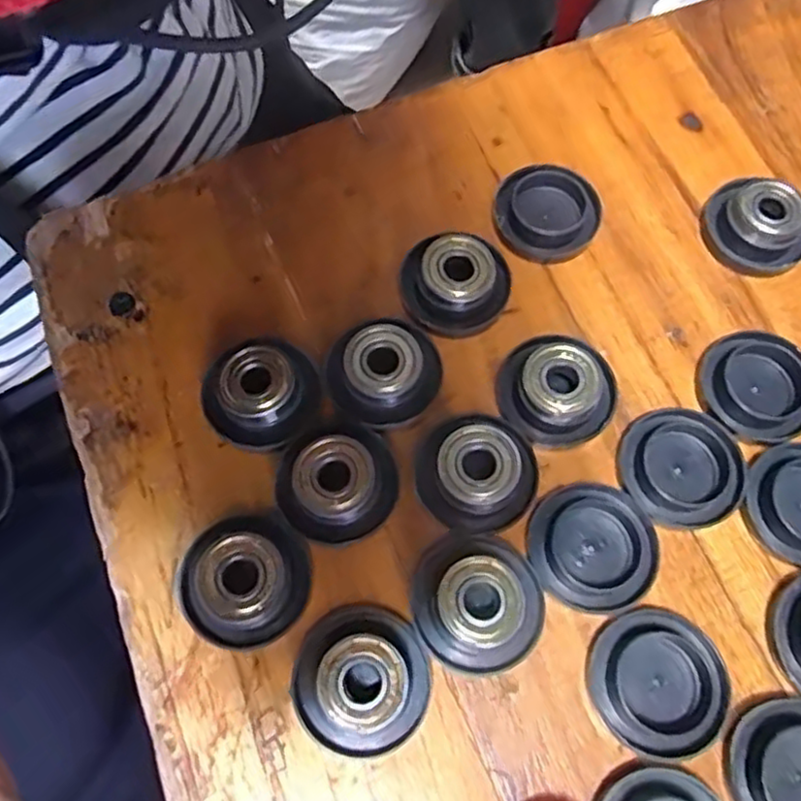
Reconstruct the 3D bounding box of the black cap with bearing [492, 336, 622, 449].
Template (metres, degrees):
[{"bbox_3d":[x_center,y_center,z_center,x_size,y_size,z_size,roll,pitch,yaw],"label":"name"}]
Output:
[{"bbox_3d":[0.044,-0.002,0.190,0.031,0.014,0.027,3,69,2],"label":"black cap with bearing"}]

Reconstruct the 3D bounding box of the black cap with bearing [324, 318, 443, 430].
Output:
[{"bbox_3d":[-0.005,-0.007,0.190,0.031,0.016,0.027,11,69,5],"label":"black cap with bearing"}]

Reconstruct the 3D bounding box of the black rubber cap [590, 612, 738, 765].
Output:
[{"bbox_3d":[0.063,0.069,0.168,0.030,0.005,0.033,0,68,0],"label":"black rubber cap"}]

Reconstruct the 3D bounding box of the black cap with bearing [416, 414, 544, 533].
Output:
[{"bbox_3d":[0.020,0.020,0.179,0.029,0.016,0.027,0,68,0],"label":"black cap with bearing"}]

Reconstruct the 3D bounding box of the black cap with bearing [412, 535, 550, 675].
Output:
[{"bbox_3d":[0.018,0.050,0.169,0.029,0.017,0.033,-27,71,-10],"label":"black cap with bearing"}]

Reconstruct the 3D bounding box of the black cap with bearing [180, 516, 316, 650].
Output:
[{"bbox_3d":[-0.038,0.045,0.170,0.029,0.016,0.027,0,68,0],"label":"black cap with bearing"}]

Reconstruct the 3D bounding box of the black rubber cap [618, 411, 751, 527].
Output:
[{"bbox_3d":[0.075,0.018,0.185,0.030,0.006,0.032,0,68,0],"label":"black rubber cap"}]

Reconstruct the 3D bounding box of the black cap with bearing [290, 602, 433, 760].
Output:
[{"bbox_3d":[-0.009,0.067,0.163,0.031,0.017,0.032,0,68,0],"label":"black cap with bearing"}]

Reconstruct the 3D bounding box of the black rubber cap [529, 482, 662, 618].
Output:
[{"bbox_3d":[0.050,0.038,0.179,0.031,0.006,0.033,0,68,0],"label":"black rubber cap"}]

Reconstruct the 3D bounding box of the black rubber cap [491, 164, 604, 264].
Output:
[{"bbox_3d":[0.046,-0.059,0.214,0.032,0.009,0.030,0,68,0],"label":"black rubber cap"}]

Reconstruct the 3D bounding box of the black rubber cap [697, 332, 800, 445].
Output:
[{"bbox_3d":[0.100,-0.004,0.193,0.030,0.008,0.032,0,68,0],"label":"black rubber cap"}]

